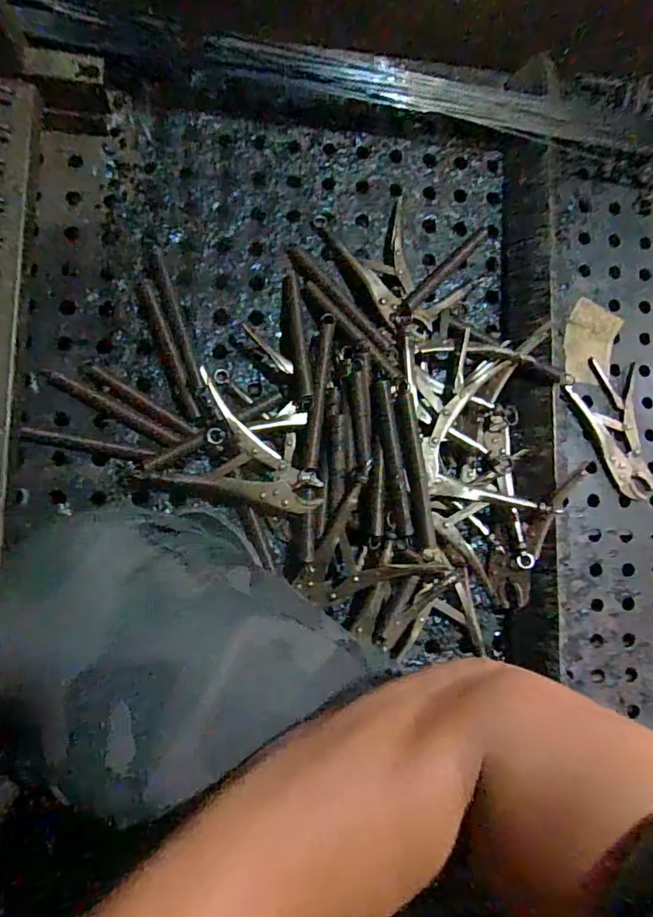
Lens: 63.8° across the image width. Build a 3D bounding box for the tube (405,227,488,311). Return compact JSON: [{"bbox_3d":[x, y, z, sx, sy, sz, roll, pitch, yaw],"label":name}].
[{"bbox_3d":[0.169,-0.272,0.755,0.021,0.022,0.203,45,68,-2],"label":"tube"}]

